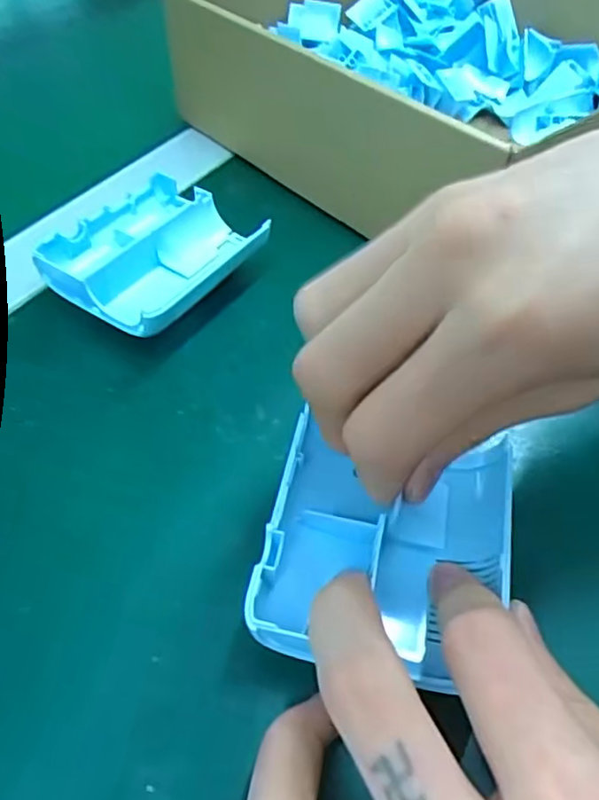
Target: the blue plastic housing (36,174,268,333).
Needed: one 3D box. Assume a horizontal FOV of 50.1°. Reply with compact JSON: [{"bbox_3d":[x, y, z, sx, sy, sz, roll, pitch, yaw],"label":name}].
[{"bbox_3d":[-0.065,-0.061,0.281,0.067,0.027,0.082,32,54,22],"label":"blue plastic housing"}]

